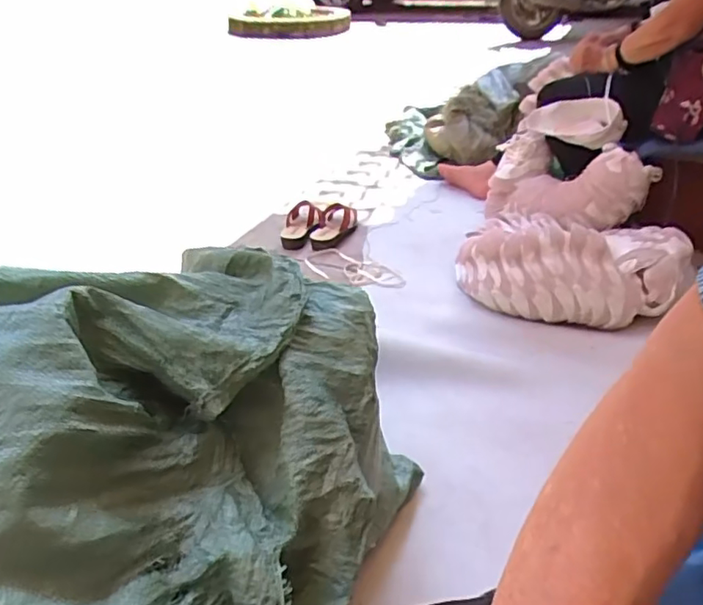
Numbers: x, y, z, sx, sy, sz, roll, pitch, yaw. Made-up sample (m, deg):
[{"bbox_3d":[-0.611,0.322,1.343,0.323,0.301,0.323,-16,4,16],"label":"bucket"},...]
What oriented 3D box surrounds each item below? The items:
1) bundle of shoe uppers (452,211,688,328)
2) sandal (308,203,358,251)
[{"bbox_3d":[0.463,-0.086,1.242,0.457,0.174,0.279,13,35,15],"label":"bundle of shoe uppers"},{"bbox_3d":[-0.045,-0.211,1.557,0.106,0.057,0.199,7,34,6],"label":"sandal"}]

